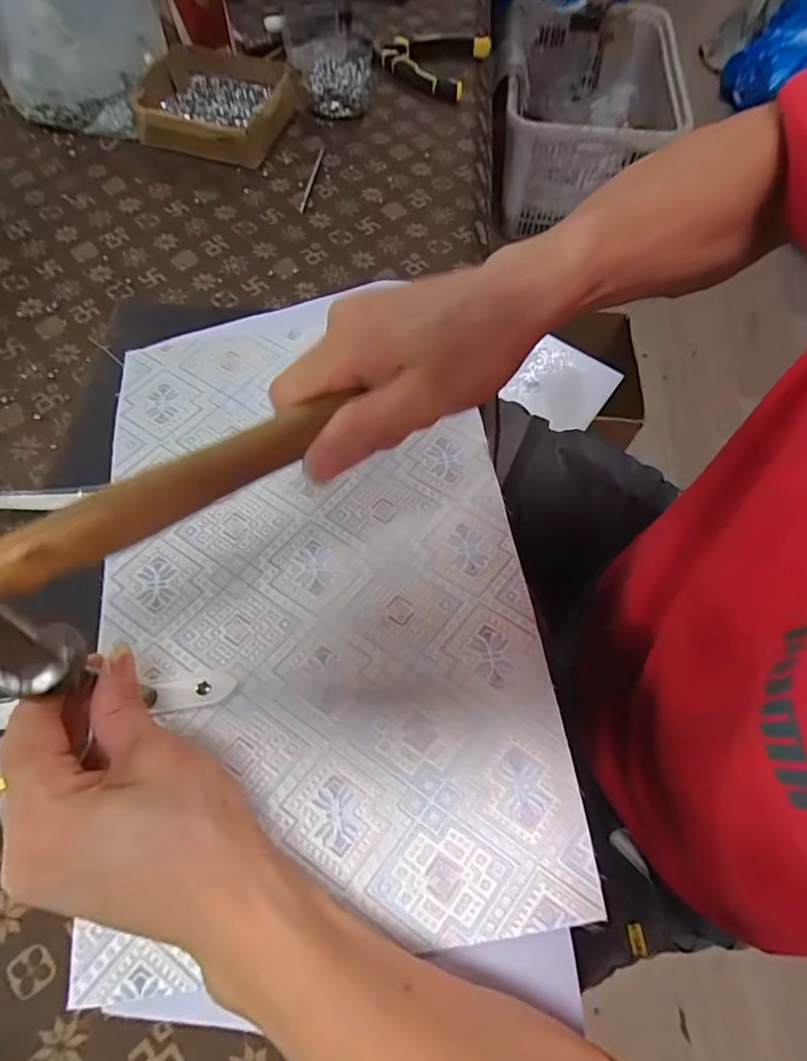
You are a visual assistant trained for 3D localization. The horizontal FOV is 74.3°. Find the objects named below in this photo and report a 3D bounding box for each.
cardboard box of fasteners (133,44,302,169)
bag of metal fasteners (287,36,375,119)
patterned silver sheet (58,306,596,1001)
[{"bbox_3d":[-0.188,-0.437,0.552,0.144,0.057,0.134,7,64,0],"label":"cardboard box of fasteners"},{"bbox_3d":[-0.082,-0.545,0.617,0.096,0.037,0.195,-11,65,-9],"label":"bag of metal fasteners"},{"bbox_3d":[-0.056,0.020,0.350,0.262,0.006,0.424,-7,66,-5],"label":"patterned silver sheet"}]

